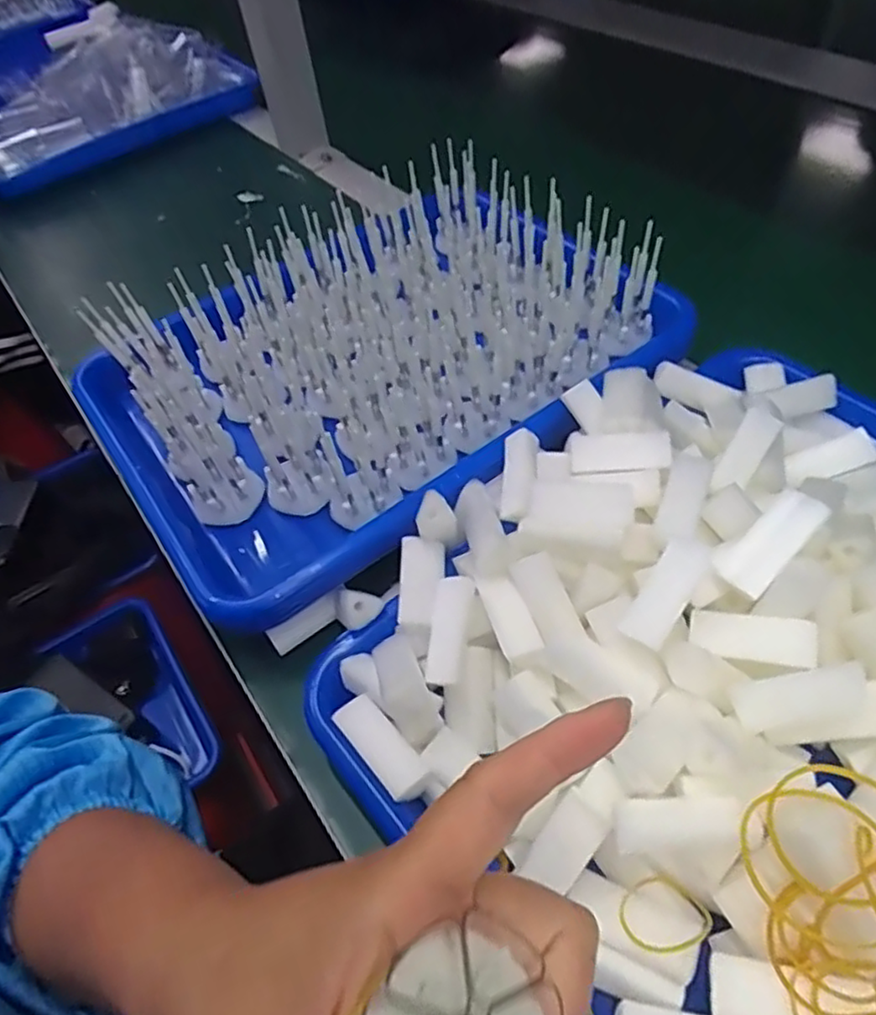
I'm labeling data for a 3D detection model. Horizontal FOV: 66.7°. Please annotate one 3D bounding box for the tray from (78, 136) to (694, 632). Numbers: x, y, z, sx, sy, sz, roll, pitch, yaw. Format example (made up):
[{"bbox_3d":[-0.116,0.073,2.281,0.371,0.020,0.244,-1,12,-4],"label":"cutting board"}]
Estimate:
[{"bbox_3d":[-0.039,-0.098,0.406,0.322,0.064,0.241,-34,56,-17],"label":"tray"}]

